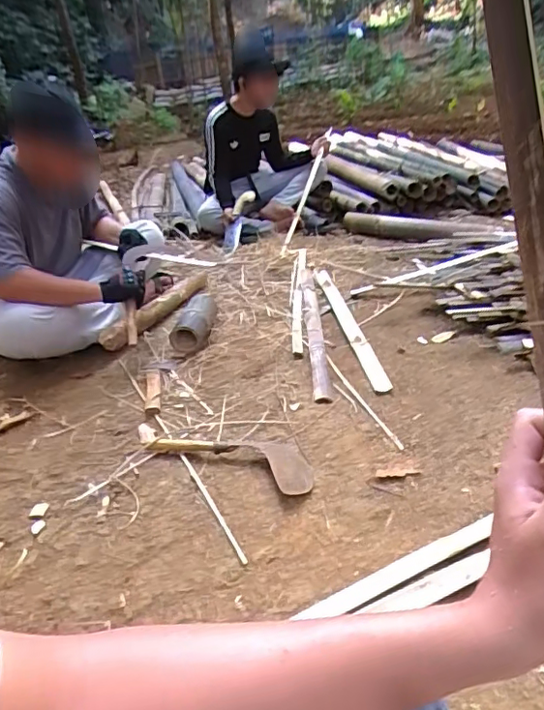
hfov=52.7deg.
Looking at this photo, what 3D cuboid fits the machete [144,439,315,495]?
[{"bbox_3d":[-0.074,0.202,1.163,0.373,0.026,0.142,13,32,29],"label":"machete"}]

